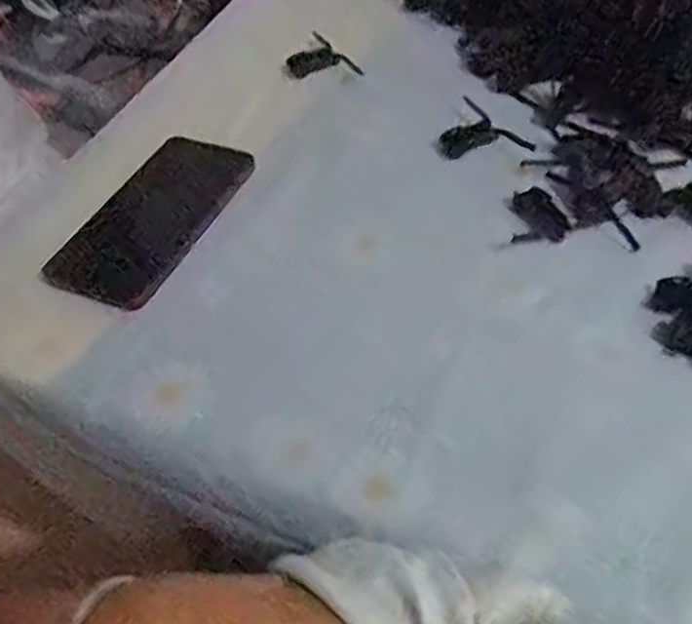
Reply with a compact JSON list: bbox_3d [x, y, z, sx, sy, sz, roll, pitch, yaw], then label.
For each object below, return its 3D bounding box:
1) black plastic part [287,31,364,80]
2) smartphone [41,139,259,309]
[{"bbox_3d":[-0.028,-0.232,0.647,0.053,0.010,0.078,-27,55,-21],"label":"black plastic part"},{"bbox_3d":[-0.136,-0.073,0.505,0.077,0.009,0.164,20,53,16],"label":"smartphone"}]

